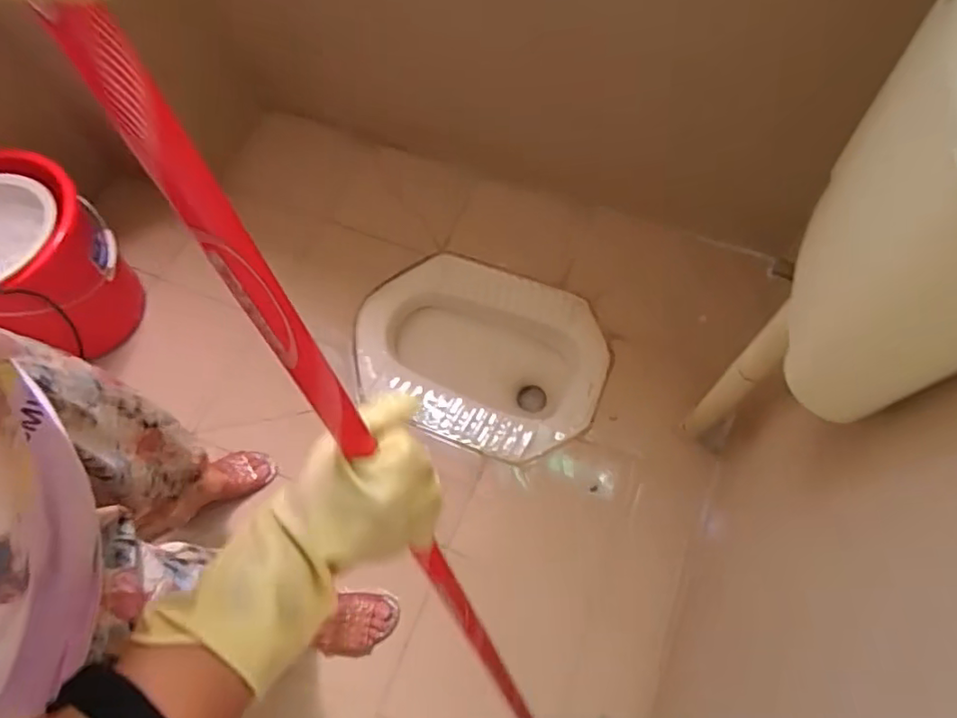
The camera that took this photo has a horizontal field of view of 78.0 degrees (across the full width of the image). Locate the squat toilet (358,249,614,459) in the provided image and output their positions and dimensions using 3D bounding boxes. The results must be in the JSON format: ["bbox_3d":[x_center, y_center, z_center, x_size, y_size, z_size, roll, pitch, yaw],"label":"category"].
[{"bbox_3d":[0.002,0.020,1.404,0.567,0.234,0.415,19,69,13],"label":"squat toilet"}]

